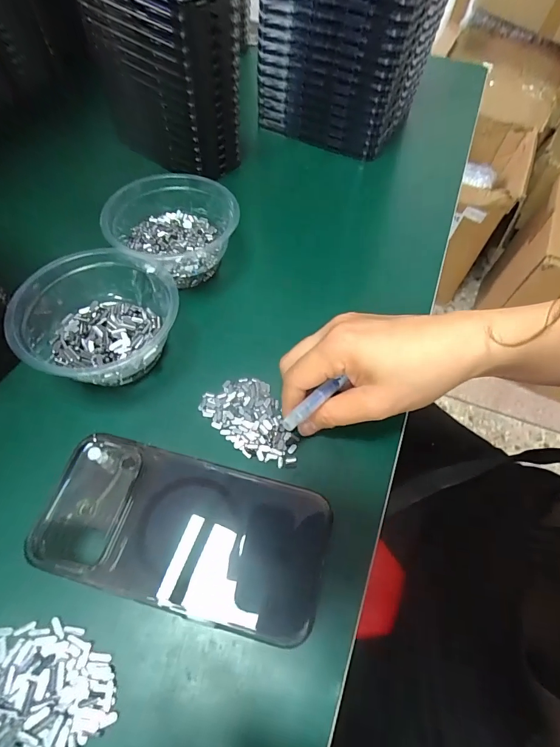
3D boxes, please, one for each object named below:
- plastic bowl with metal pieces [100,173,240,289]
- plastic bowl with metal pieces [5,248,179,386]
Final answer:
[{"bbox_3d":[-0.094,-0.135,0.346,0.110,0.052,0.123,-4,58,-6],"label":"plastic bowl with metal pieces"},{"bbox_3d":[-0.135,-0.039,0.284,0.110,0.045,0.106,-7,59,-8],"label":"plastic bowl with metal pieces"}]

